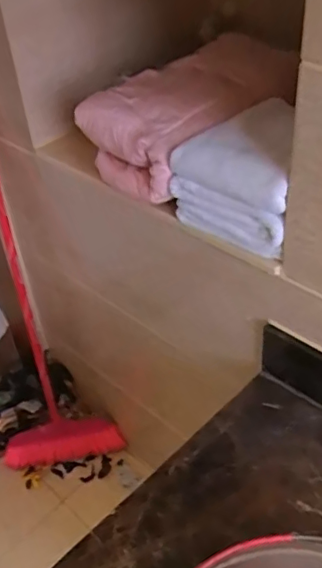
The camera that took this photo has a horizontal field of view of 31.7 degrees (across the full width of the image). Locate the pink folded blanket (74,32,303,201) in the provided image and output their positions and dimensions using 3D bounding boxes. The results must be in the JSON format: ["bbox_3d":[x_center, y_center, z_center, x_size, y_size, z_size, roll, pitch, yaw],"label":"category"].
[{"bbox_3d":[0.054,-0.284,0.958,0.327,0.146,0.226,-29,45,-25],"label":"pink folded blanket"}]

